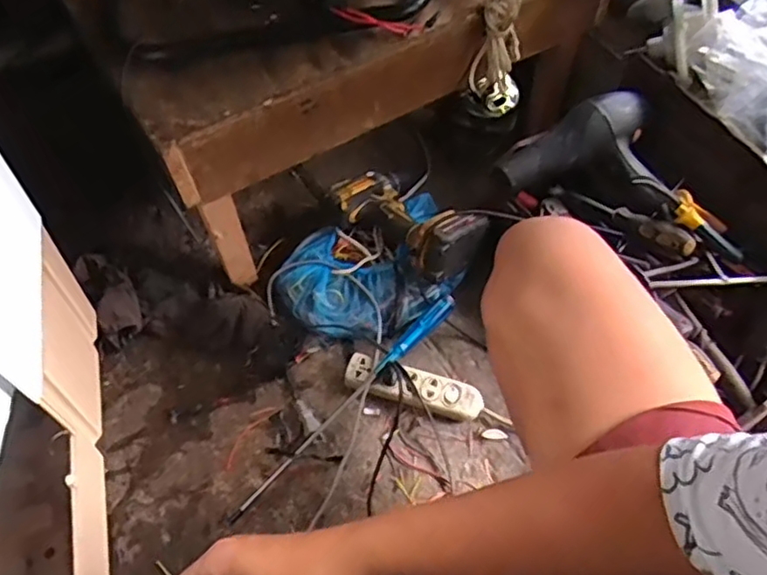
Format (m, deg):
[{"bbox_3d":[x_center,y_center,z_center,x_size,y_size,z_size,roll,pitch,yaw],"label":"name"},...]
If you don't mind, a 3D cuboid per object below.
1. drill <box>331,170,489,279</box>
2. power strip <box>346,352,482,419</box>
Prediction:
[{"bbox_3d":[0.033,-0.107,0.914,0.217,0.081,0.119,38,64,23],"label":"drill"},{"bbox_3d":[0.040,0.134,0.840,0.181,0.033,0.050,15,57,10],"label":"power strip"}]

